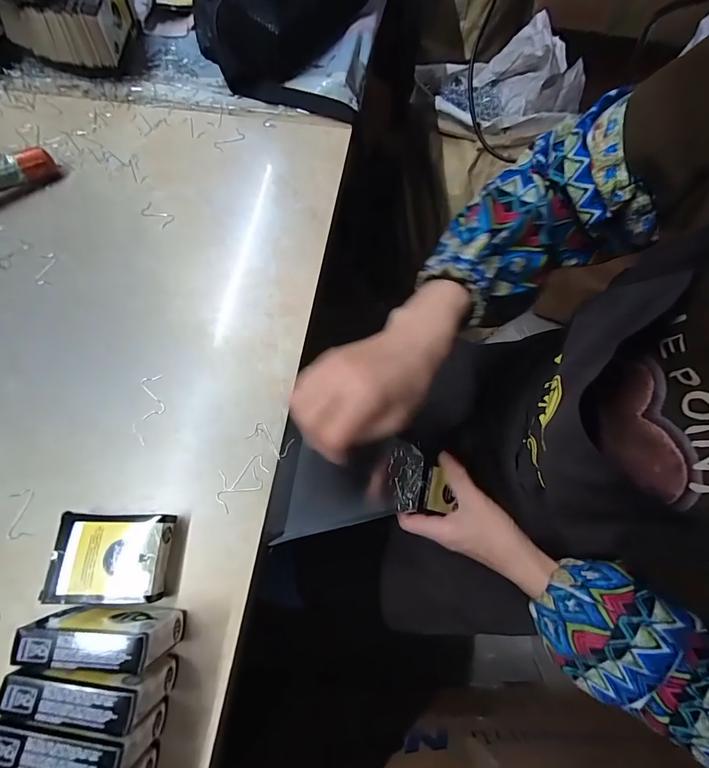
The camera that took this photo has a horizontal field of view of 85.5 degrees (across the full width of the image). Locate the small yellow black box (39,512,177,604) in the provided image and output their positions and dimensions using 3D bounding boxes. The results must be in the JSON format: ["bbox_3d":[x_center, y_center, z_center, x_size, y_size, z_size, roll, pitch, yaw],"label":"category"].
[{"bbox_3d":[-0.167,0.120,0.268,0.075,0.022,0.055,0,70,-1],"label":"small yellow black box"}]

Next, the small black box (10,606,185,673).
[{"bbox_3d":[-0.150,0.153,0.237,0.076,0.057,0.023,4,70,0],"label":"small black box"}]

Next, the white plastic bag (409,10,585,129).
[{"bbox_3d":[0.283,-0.592,0.733,0.309,0.105,0.226,-21,72,-9],"label":"white plastic bag"}]

